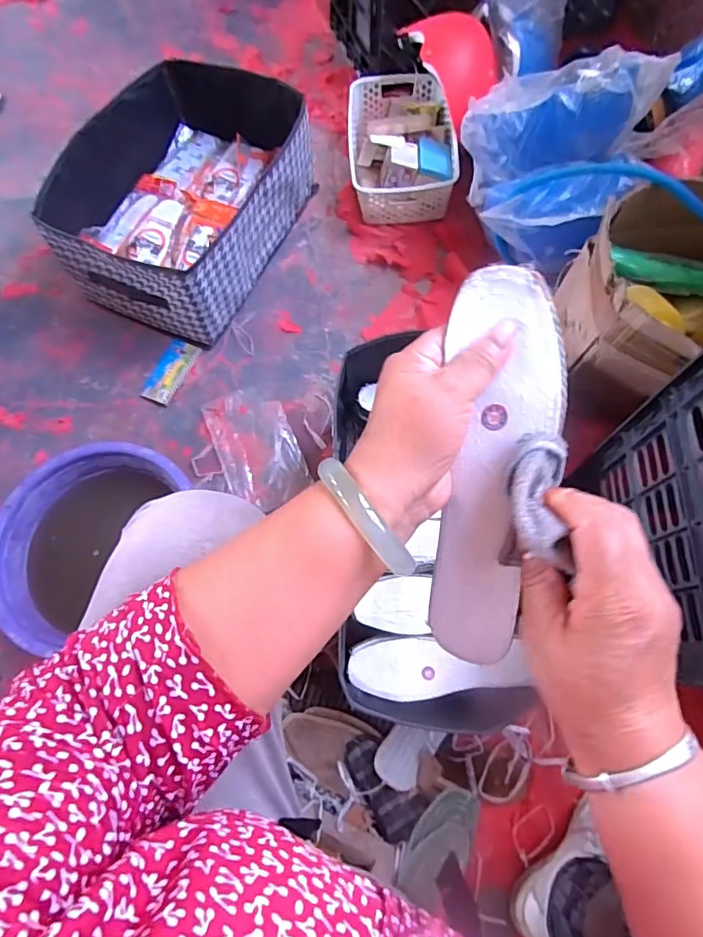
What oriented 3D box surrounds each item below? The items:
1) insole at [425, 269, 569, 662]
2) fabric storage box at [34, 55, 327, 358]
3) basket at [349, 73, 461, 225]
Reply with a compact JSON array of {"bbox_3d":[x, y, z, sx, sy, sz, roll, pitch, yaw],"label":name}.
[{"bbox_3d":[0.081,0.002,0.292,0.062,0.013,0.215,5,95,19],"label":"insole"},{"bbox_3d":[-0.284,-0.477,0.934,0.318,0.188,0.441,22,72,9],"label":"fabric storage box"},{"bbox_3d":[0.098,-0.634,1.029,0.195,0.094,0.317,-2,70,1],"label":"basket"}]

